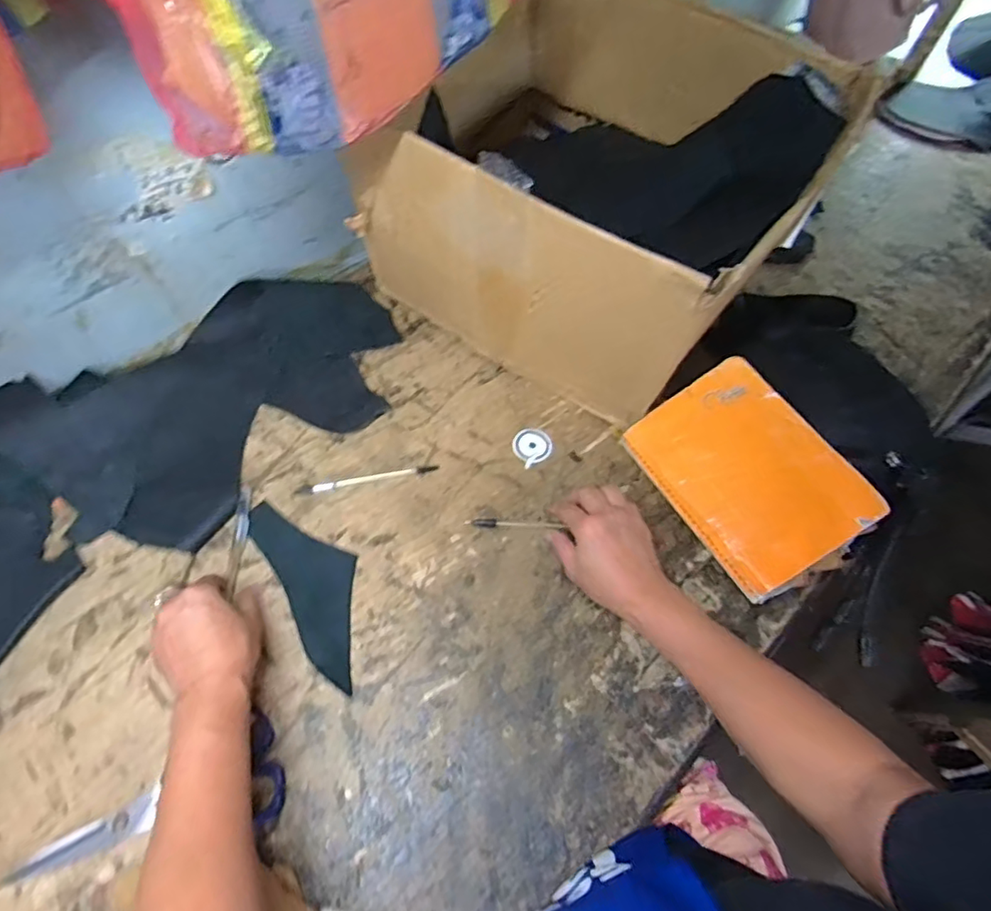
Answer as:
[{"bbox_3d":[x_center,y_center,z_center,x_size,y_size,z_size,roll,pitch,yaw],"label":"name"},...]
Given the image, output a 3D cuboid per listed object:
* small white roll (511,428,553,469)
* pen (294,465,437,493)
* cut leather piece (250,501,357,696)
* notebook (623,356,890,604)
[{"bbox_3d":[0.039,-0.011,0.593,0.040,0.004,0.041,1,60,-2],"label":"small white roll"},{"bbox_3d":[-0.126,0.023,0.566,0.137,0.006,0.008,-11,61,-9],"label":"pen"},{"bbox_3d":[-0.158,0.112,0.512,0.065,0.004,0.187,-27,63,-20],"label":"cut leather piece"},{"bbox_3d":[0.233,0.013,0.535,0.141,0.010,0.198,-35,61,5],"label":"notebook"}]

